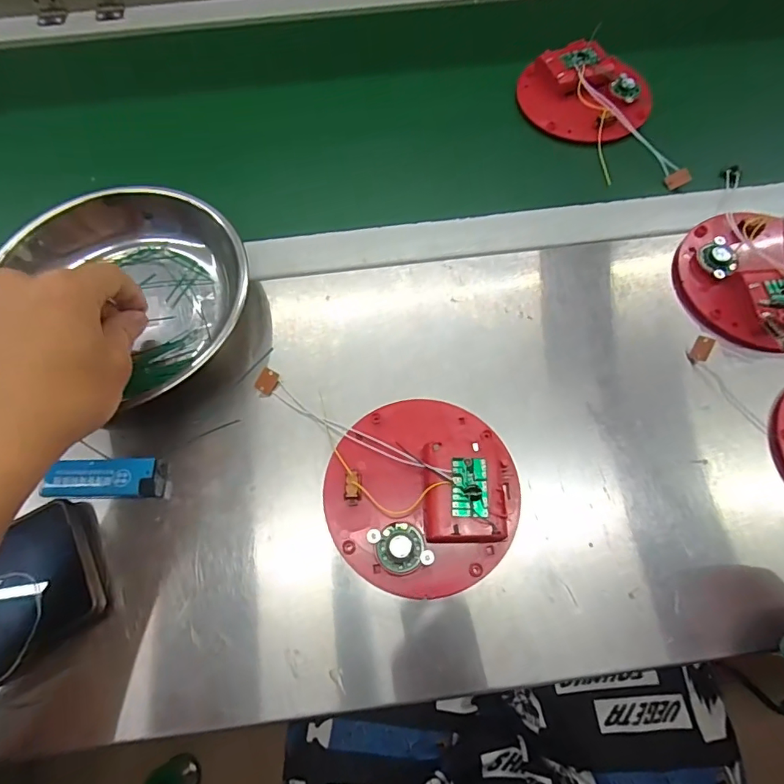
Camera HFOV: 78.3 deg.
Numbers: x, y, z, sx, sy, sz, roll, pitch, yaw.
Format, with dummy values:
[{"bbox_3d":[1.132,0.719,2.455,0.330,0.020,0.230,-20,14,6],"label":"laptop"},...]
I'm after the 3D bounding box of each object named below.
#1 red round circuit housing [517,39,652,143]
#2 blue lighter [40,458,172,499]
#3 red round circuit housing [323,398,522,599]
[{"bbox_3d":[0.179,-0.281,0.450,0.116,0.022,0.099,36,72,15],"label":"red round circuit housing"},{"bbox_3d":[-0.182,0.057,0.311,0.071,0.014,0.023,-3,66,0],"label":"blue lighter"},{"bbox_3d":[0.019,0.061,0.302,0.118,0.024,0.119,0,66,1],"label":"red round circuit housing"}]

